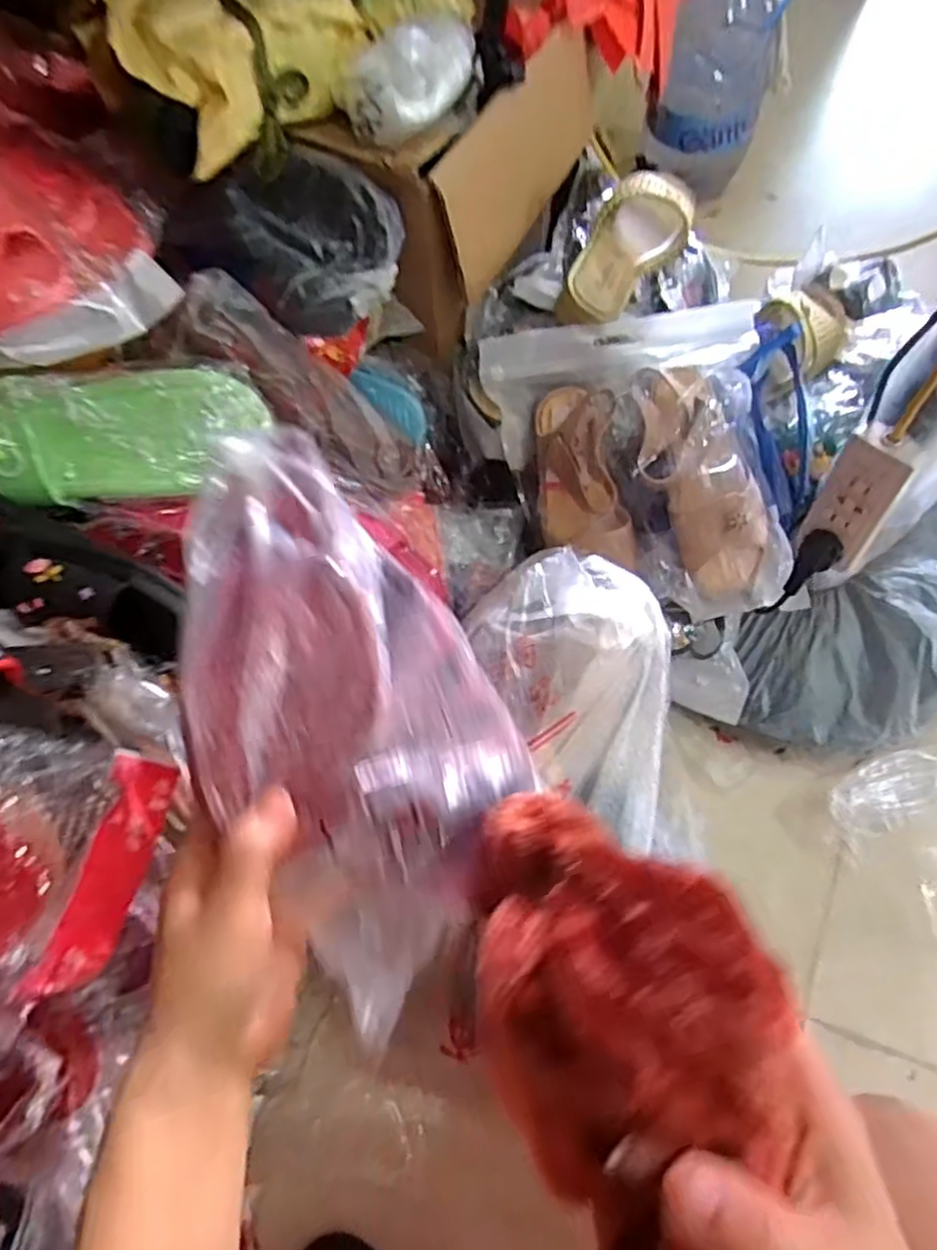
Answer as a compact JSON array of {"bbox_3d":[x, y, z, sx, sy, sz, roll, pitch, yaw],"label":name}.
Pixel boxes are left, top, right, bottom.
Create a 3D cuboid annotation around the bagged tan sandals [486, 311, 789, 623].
[{"bbox_3d":[0.174,-0.157,0.791,0.282,0.080,0.313,-10,93,5],"label":"bagged tan sandals"}]

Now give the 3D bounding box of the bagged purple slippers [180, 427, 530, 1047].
[{"bbox_3d":[-0.066,0.025,0.379,0.133,0.065,0.279,-29,67,-10],"label":"bagged purple slippers"}]

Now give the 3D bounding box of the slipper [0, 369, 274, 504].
[{"bbox_3d":[-0.302,-0.160,0.635,0.264,0.092,0.070,-6,22,-11],"label":"slipper"}]

